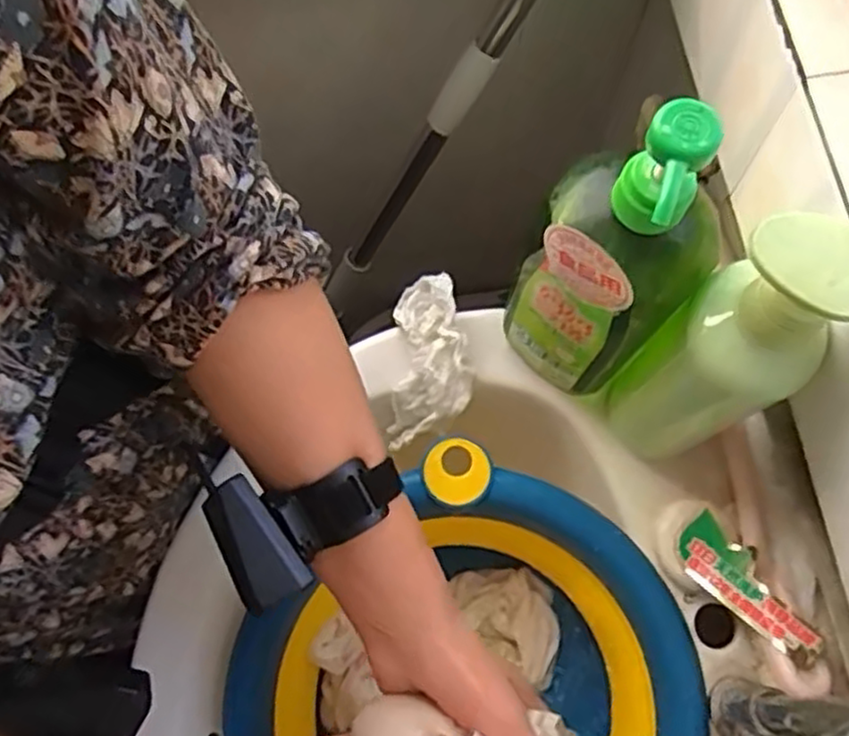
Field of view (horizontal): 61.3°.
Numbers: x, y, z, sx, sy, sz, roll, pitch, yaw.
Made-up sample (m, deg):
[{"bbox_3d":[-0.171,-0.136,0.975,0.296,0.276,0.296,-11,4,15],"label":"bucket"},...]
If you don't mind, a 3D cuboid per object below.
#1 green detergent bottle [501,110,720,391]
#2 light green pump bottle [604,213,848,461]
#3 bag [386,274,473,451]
[{"bbox_3d":[0.106,-0.057,0.419,0.094,0.265,0.068,33,76,12],"label":"green detergent bottle"},{"bbox_3d":[0.169,0.000,0.425,0.052,0.265,0.071,-42,75,-11],"label":"light green pump bottle"},{"bbox_3d":[0.005,-0.002,0.563,0.064,0.032,0.139,8,105,5],"label":"bag"}]

